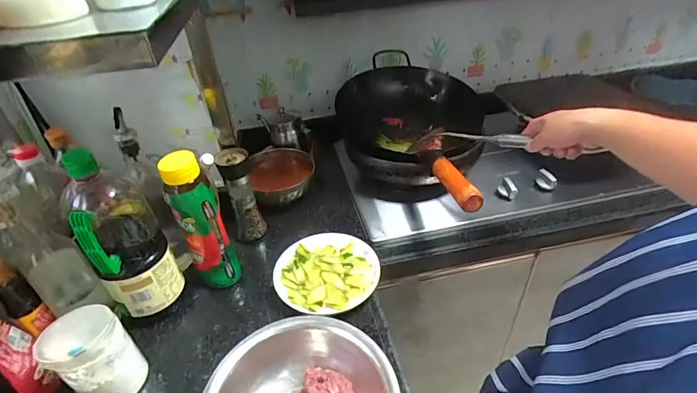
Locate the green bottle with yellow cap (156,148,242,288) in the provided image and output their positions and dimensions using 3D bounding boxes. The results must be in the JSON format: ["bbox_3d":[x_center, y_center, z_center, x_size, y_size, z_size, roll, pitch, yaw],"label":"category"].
[{"bbox_3d":[-0.233,0.051,0.624,0.060,0.251,0.057,22,44,30],"label":"green bottle with yellow cap"}]

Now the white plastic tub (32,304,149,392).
[{"bbox_3d":[-0.327,0.210,0.505,0.073,0.147,0.084,21,43,30],"label":"white plastic tub"}]

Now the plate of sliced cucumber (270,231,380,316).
[{"bbox_3d":[-0.039,0.132,0.670,0.168,0.036,0.164,-2,37,2],"label":"plate of sliced cucumber"}]

